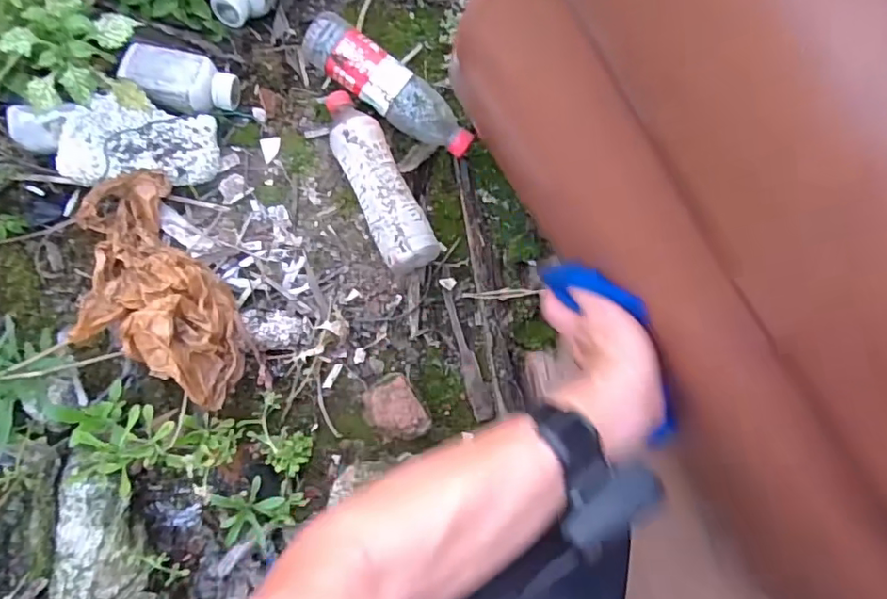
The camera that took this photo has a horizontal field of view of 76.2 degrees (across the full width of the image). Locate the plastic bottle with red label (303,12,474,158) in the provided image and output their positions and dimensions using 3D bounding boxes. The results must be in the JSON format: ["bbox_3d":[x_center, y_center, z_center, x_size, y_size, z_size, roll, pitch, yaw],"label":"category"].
[{"bbox_3d":[-0.064,-0.252,0.684,0.227,0.064,0.066,34,81,-3],"label":"plastic bottle with red label"}]

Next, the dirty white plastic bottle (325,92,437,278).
[{"bbox_3d":[-0.079,-0.141,0.665,0.062,0.071,0.227,-24,87,-9],"label":"dirty white plastic bottle"}]

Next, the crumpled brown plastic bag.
[{"bbox_3d":[-0.299,-0.002,0.567,0.135,0.073,0.255,-29,88,-10],"label":"crumpled brown plastic bag"}]

